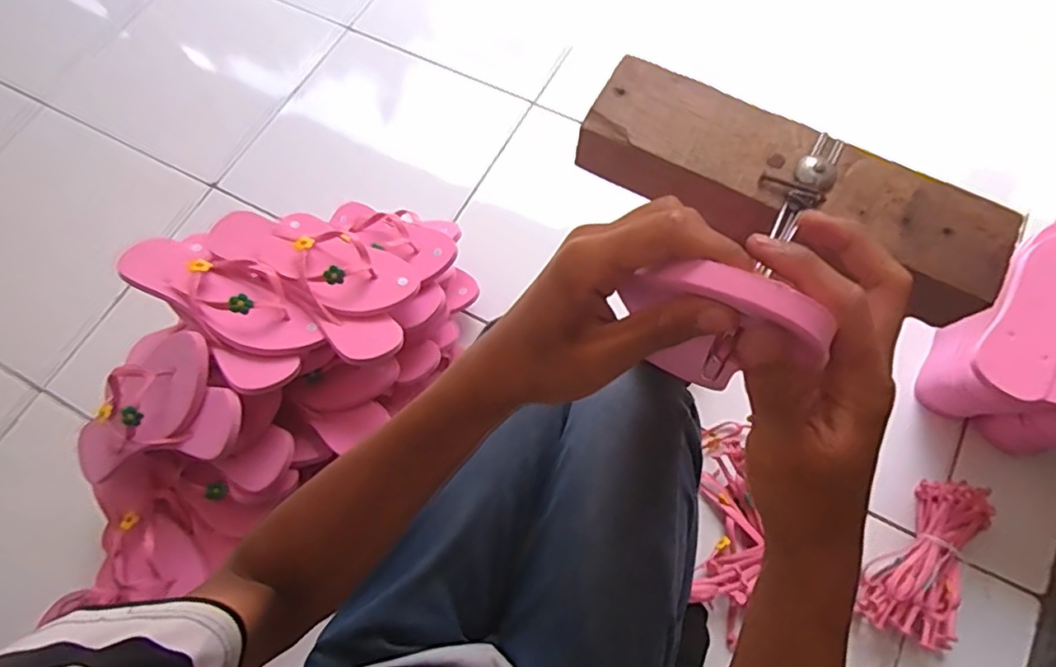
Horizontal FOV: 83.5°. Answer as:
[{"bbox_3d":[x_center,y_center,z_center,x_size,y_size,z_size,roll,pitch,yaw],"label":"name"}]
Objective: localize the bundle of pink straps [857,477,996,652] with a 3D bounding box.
[{"bbox_3d":[0.493,0.275,0.725,0.101,0.060,0.213,30,74,12],"label":"bundle of pink straps"}]

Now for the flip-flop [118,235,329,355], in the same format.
[{"bbox_3d":[-0.342,-0.047,0.668,0.235,0.054,0.092,28,73,12],"label":"flip-flop"}]

